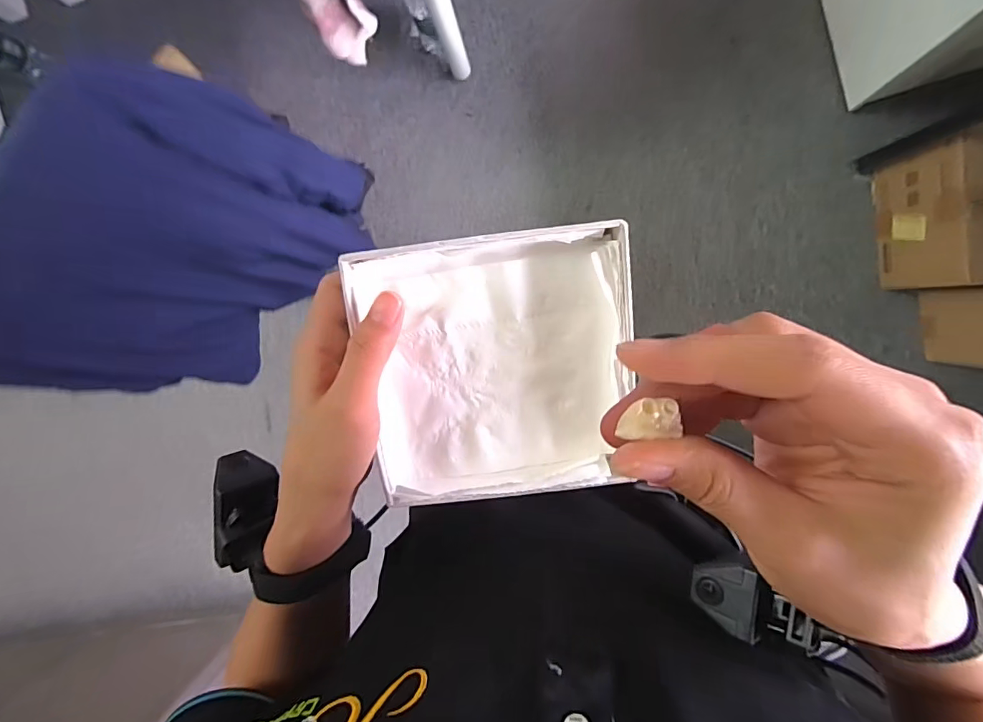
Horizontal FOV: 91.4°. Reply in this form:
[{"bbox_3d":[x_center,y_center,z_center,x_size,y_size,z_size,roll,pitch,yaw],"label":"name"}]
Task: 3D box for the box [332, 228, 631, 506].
[{"bbox_3d":[0.003,0.006,0.227,0.122,0.031,0.121,-6,95,7],"label":"box"}]

